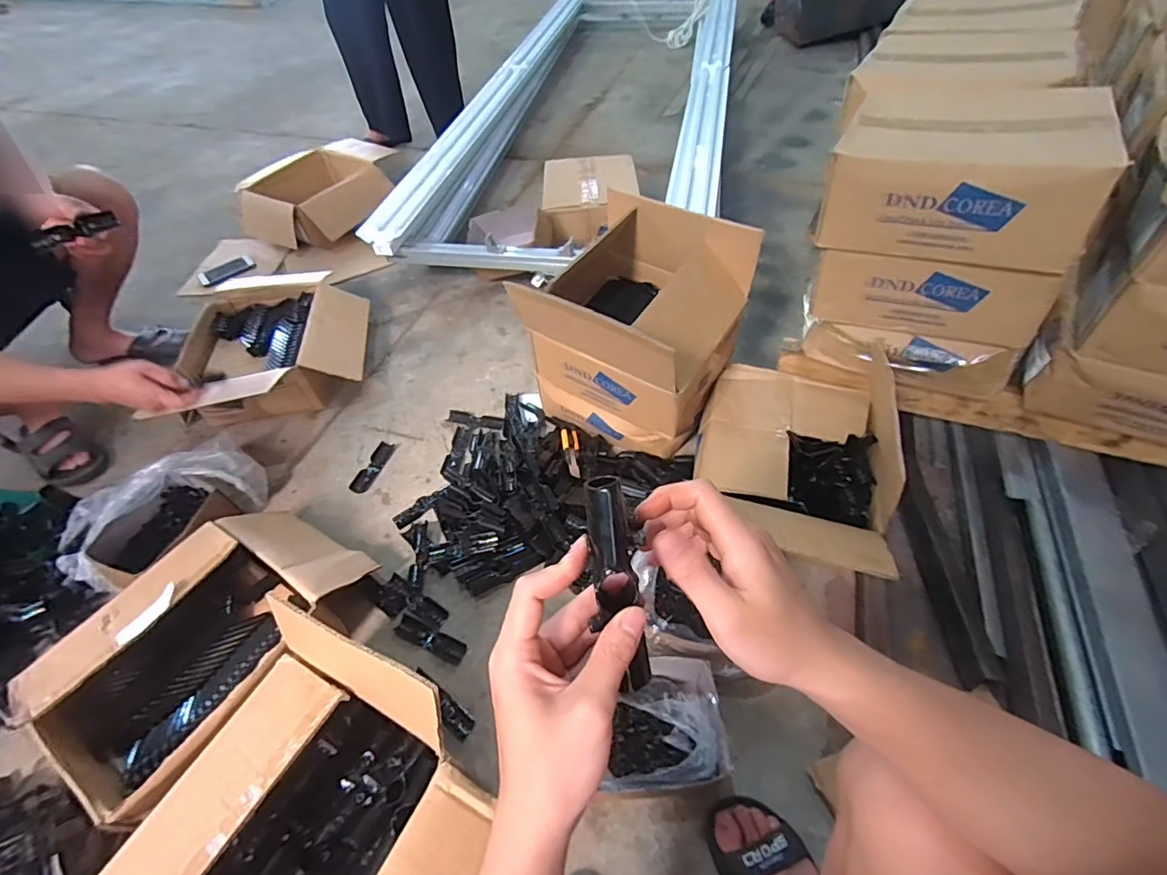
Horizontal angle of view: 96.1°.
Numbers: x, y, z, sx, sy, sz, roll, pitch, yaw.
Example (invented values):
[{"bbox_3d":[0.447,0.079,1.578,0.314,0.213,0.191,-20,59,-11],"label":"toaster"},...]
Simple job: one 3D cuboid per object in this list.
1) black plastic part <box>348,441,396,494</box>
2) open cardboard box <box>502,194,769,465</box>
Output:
[{"bbox_3d":[-0.446,0.061,1.107,0.036,0.013,0.134,11,52,12],"label":"black plastic part"},{"bbox_3d":[0.096,-0.180,0.996,0.319,0.374,0.320,27,57,23],"label":"open cardboard box"}]

